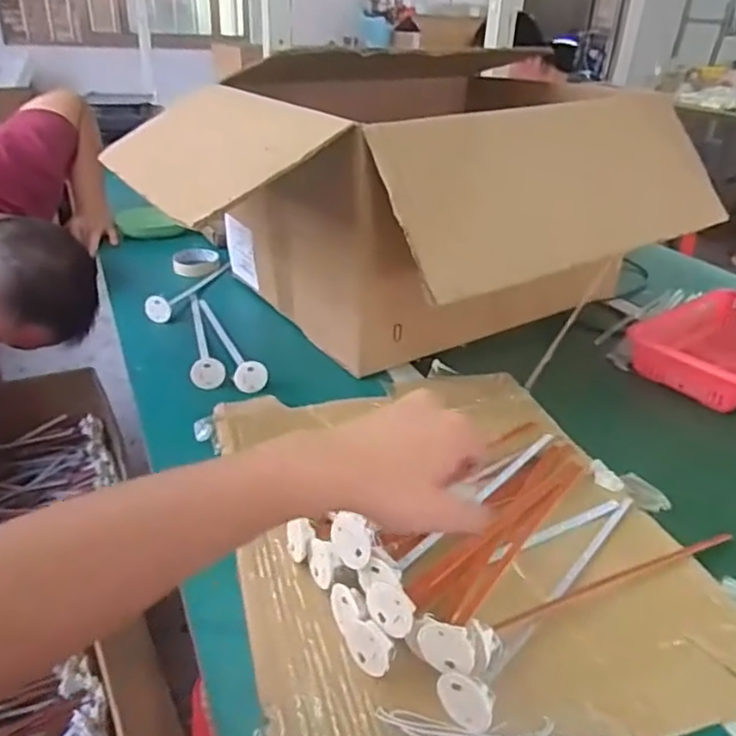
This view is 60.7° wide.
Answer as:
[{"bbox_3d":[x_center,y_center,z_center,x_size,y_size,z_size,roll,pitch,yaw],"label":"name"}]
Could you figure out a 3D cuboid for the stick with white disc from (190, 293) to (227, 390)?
[{"bbox_3d":[-0.233,-0.059,0.876,0.038,0.034,0.298,-6,30,-16],"label":"stick with white disc"}]

